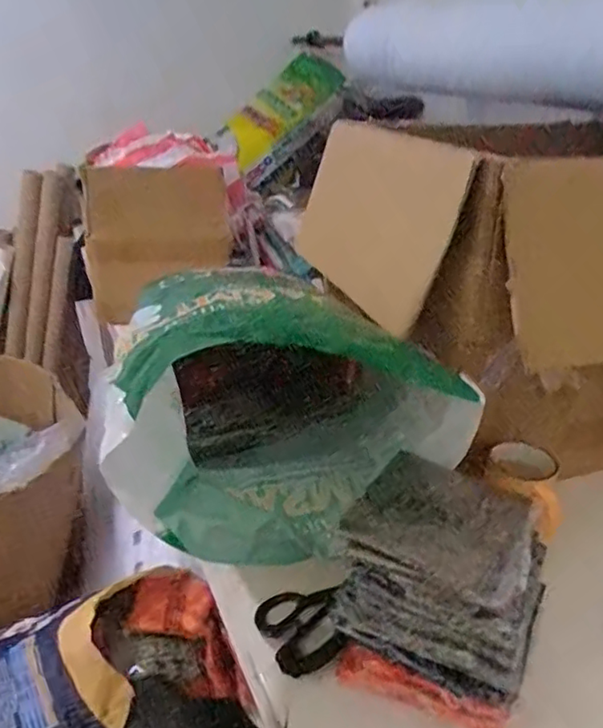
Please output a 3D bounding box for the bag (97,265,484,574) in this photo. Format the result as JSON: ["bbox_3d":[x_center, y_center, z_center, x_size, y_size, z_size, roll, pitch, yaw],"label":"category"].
[{"bbox_3d":[-0.008,0.036,0.639,0.346,0.224,0.312,-3,26,-8],"label":"bag"}]

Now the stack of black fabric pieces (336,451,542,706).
[{"bbox_3d":[0.117,0.172,0.505,0.159,0.122,0.127,9,27,16],"label":"stack of black fabric pieces"}]

